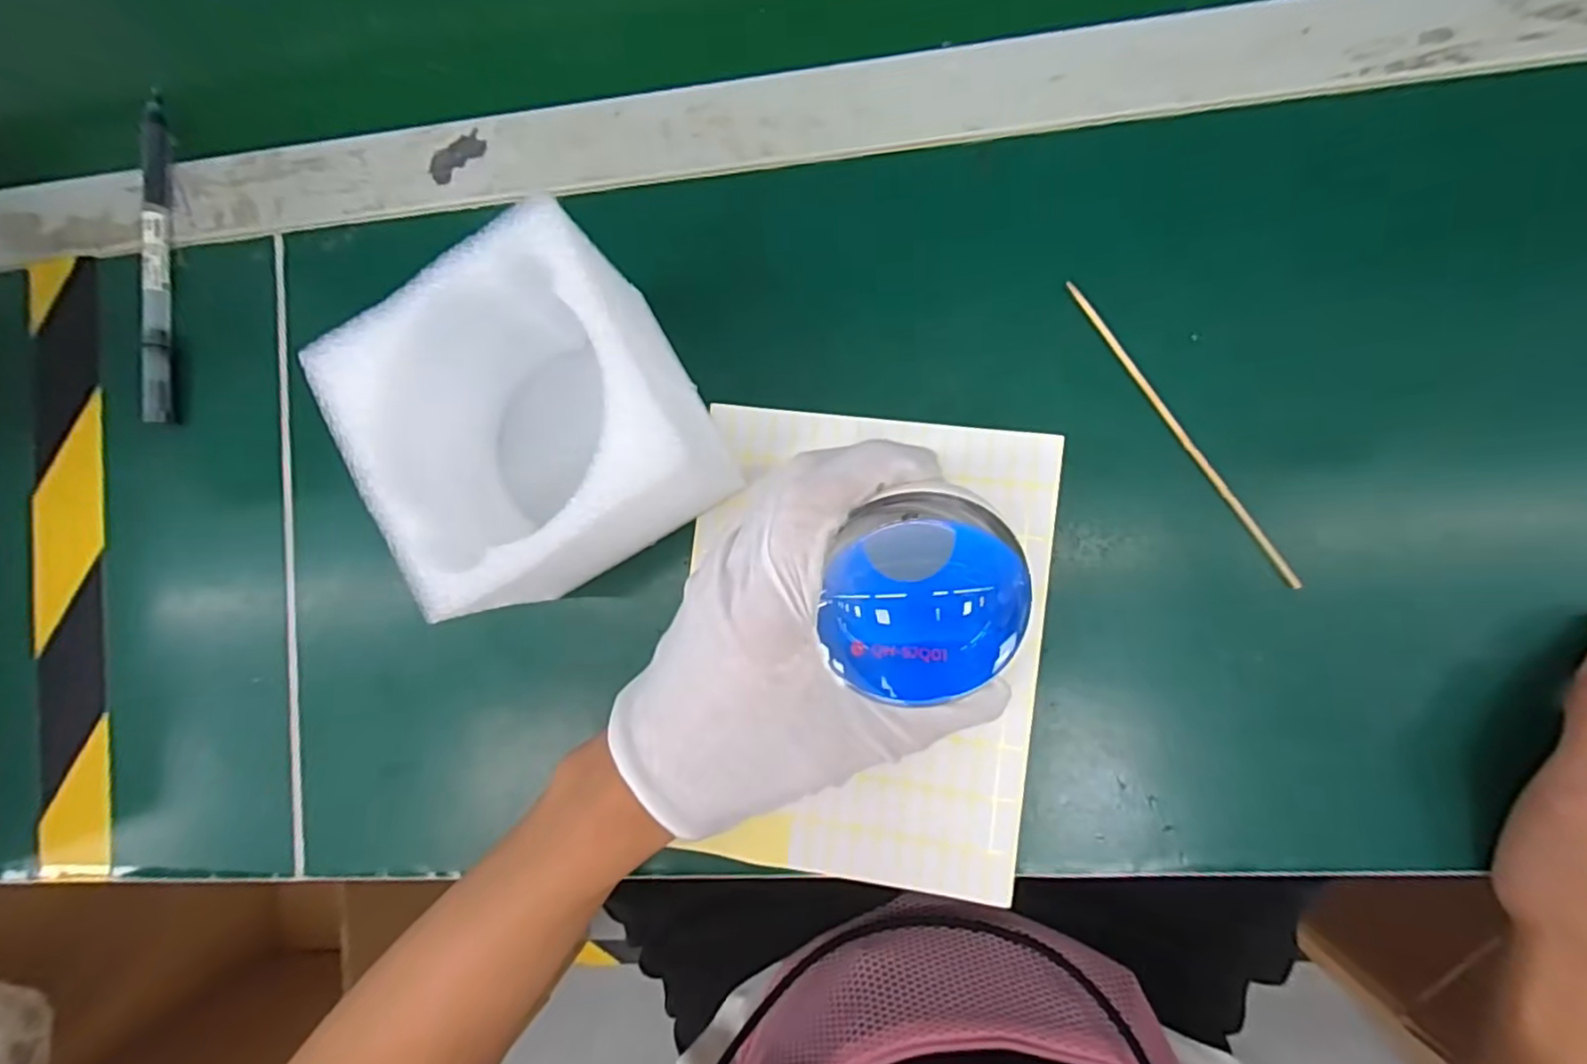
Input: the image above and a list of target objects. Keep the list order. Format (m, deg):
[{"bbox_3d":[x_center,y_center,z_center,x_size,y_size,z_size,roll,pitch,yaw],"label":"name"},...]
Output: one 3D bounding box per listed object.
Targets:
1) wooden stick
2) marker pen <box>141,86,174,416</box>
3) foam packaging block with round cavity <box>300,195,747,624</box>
[{"bbox_3d":[0.155,-0.040,0.268,0.004,0.004,0.146,-34,84,4],"label":"wooden stick"},{"bbox_3d":[-0.304,-0.130,0.319,0.011,0.014,0.155,-1,87,7],"label":"marker pen"},{"bbox_3d":[-0.088,-0.037,0.251,0.101,0.091,0.105,-29,84,5],"label":"foam packaging block with round cavity"}]

